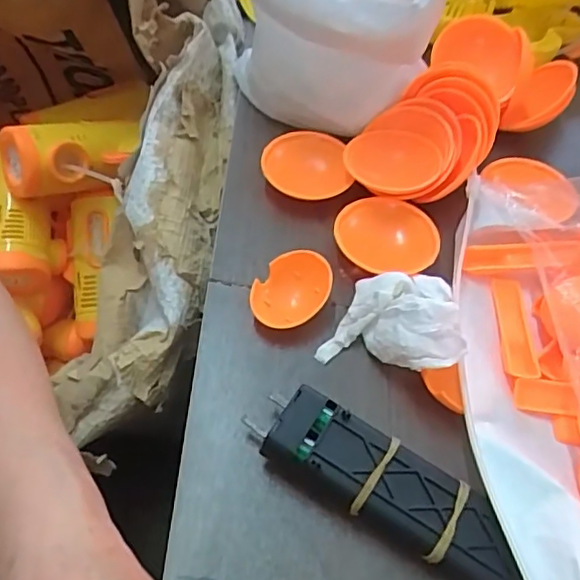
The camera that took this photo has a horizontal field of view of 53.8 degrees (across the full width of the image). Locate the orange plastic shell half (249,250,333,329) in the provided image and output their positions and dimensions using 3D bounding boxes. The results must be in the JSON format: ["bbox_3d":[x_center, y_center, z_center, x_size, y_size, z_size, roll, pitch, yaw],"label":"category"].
[{"bbox_3d":[0.001,0.000,0.284,0.043,0.009,0.033,-39,88,-4],"label":"orange plastic shell half"}]

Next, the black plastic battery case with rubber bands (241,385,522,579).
[{"bbox_3d":[0.039,0.079,0.229,0.111,0.025,0.031,29,57,17],"label":"black plastic battery case with rubber bands"}]

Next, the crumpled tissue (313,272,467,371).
[{"bbox_3d":[0.051,0.011,0.270,0.058,0.035,0.053,19,55,10],"label":"crumpled tissue"}]

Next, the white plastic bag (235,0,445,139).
[{"bbox_3d":[0.026,-0.172,0.352,0.114,0.083,0.128,3,54,-1],"label":"white plastic bag"}]

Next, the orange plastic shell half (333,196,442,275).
[{"bbox_3d":[0.053,-0.030,0.306,0.054,0.016,0.054,2,54,-3],"label":"orange plastic shell half"}]

